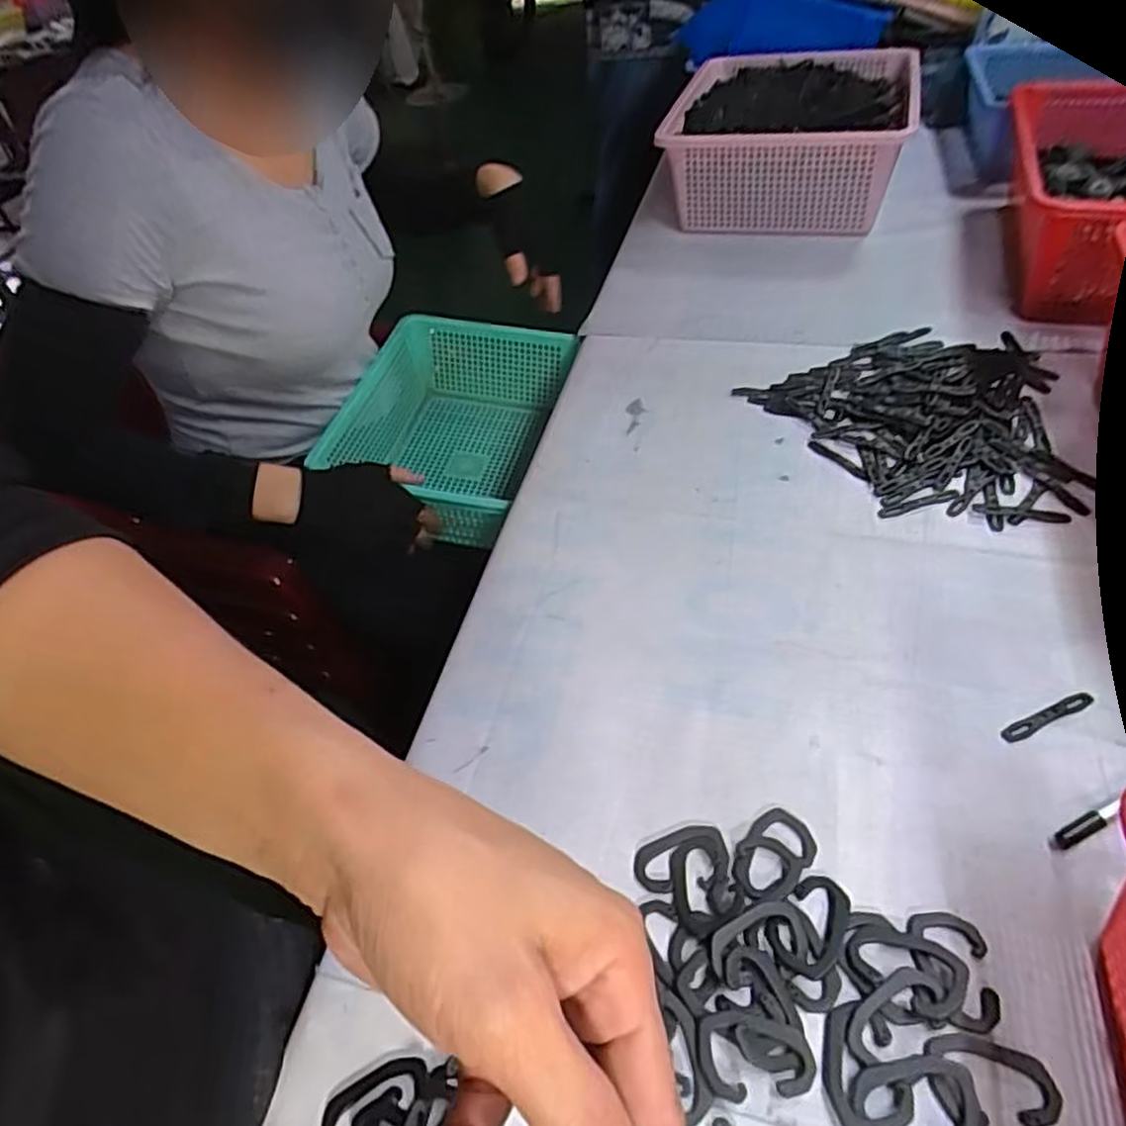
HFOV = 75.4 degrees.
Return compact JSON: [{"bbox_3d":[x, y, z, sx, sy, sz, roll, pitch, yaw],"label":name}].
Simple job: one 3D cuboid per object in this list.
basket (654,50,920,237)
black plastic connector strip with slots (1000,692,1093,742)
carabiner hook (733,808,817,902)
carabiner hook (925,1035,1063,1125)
[{"bbox_3d":[0.336,-0.661,1.104,0.320,0.113,0.472,8,47,15],"label":"basket"},{"bbox_3d":[0.297,0.093,0.445,0.070,0.004,0.011,-21,47,-13],"label":"black plastic connector strip with slots"},{"bbox_3d":[0.117,0.163,0.406,0.035,0.005,0.054,29,56,31],"label":"carabiner hook"},{"bbox_3d":[0.193,0.232,0.327,0.053,0.004,0.035,-6,45,2],"label":"carabiner hook"}]

